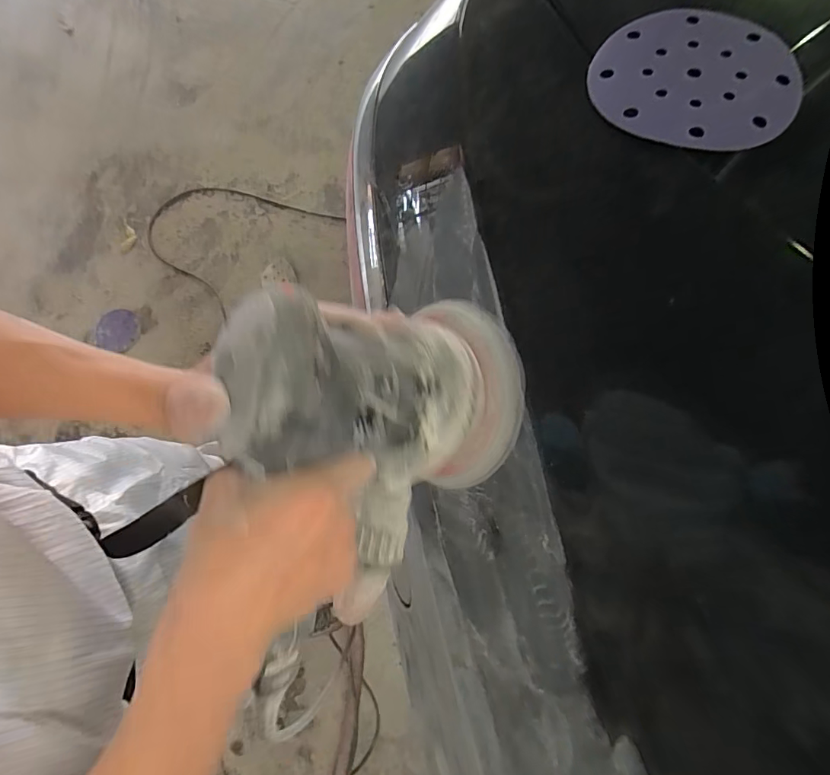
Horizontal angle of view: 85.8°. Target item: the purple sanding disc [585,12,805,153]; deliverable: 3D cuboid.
[{"bbox_3d":[0.216,-0.240,0.344,0.142,0.009,0.147,-3,67,6],"label":"purple sanding disc"}]

